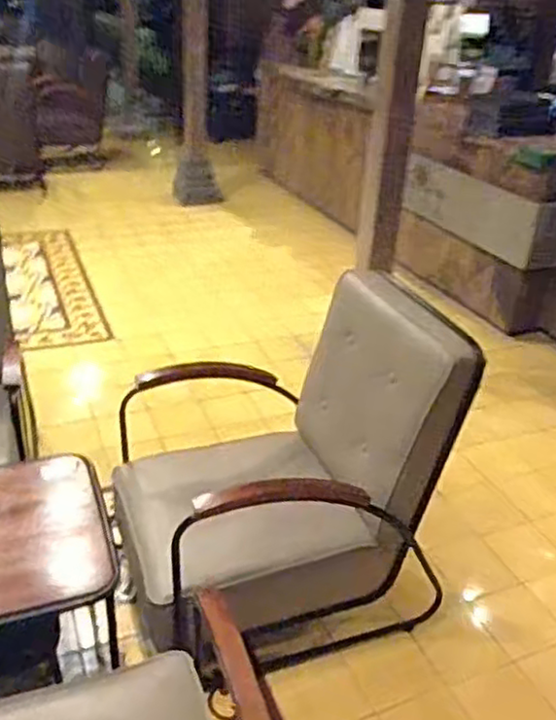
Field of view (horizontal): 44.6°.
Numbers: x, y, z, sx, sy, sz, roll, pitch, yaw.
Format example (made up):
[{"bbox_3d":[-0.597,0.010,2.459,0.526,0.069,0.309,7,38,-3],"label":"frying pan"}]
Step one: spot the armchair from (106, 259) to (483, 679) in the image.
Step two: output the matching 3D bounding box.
[{"bbox_3d":[-0.049,0.250,1.641,0.766,0.775,0.644,-11,33,-23],"label":"armchair"}]

